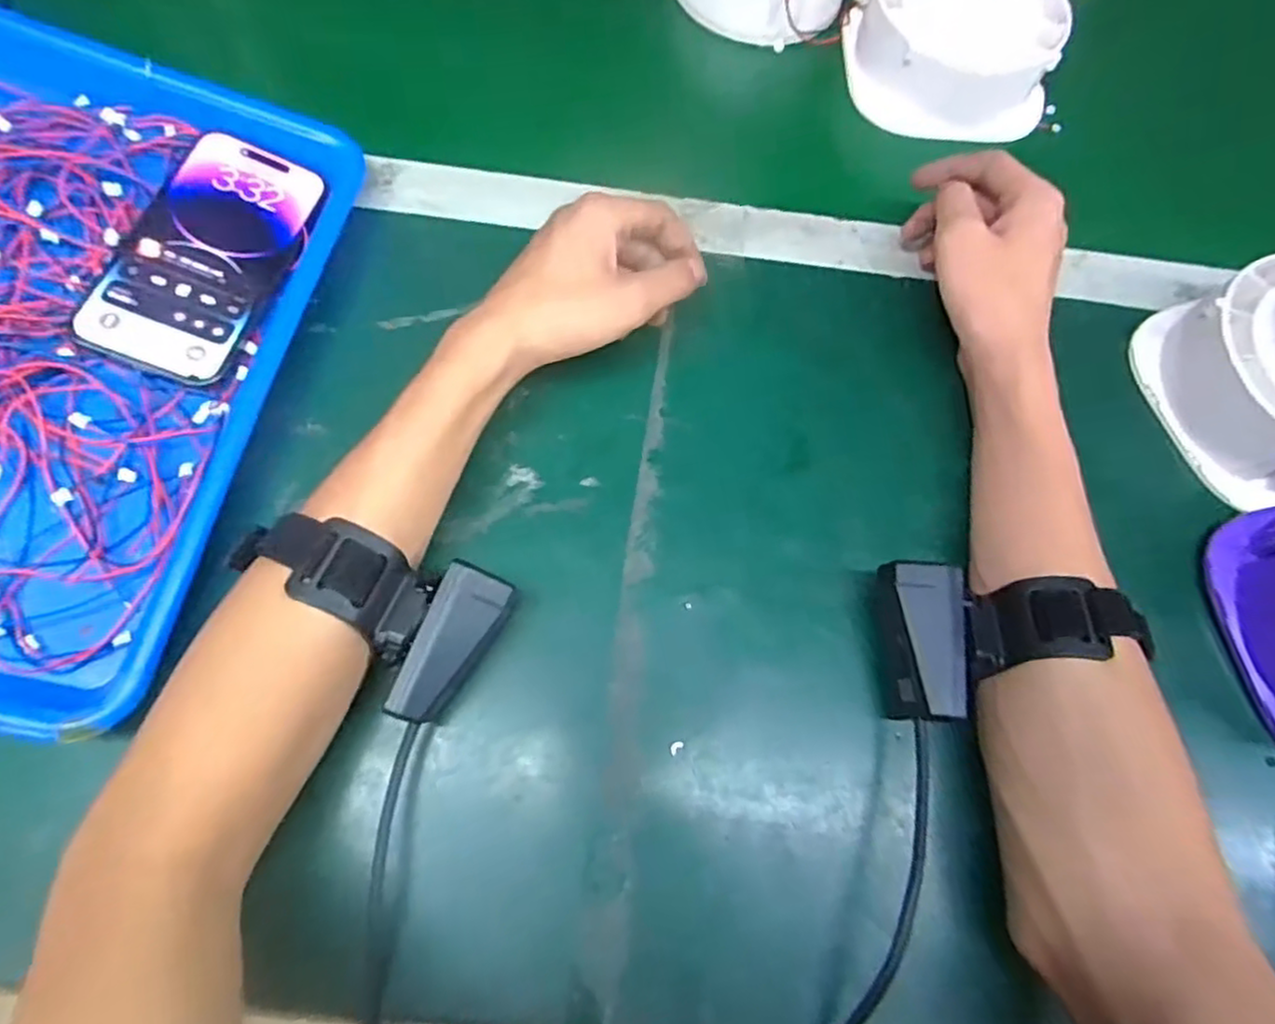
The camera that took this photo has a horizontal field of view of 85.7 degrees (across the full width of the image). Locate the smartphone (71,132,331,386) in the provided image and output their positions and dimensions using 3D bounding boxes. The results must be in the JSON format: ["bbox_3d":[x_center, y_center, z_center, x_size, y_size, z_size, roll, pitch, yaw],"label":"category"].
[{"bbox_3d":[-0.224,-0.137,0.365,0.079,0.007,0.144,16,70,-13],"label":"smartphone"}]

